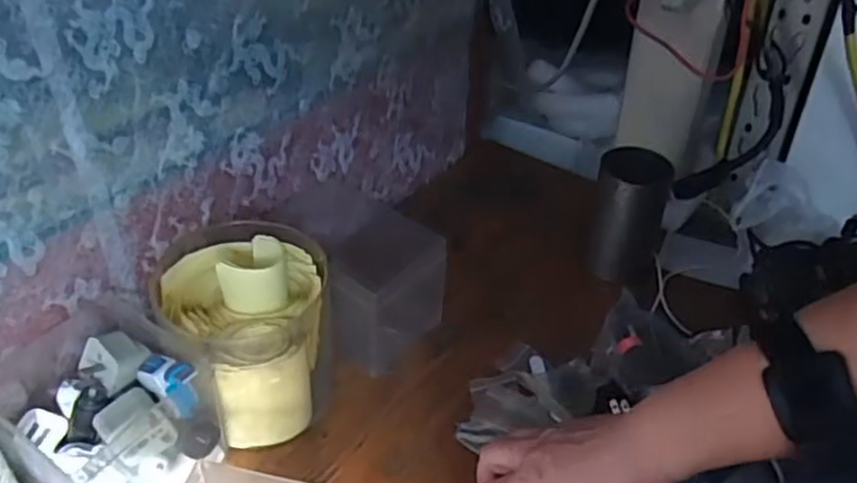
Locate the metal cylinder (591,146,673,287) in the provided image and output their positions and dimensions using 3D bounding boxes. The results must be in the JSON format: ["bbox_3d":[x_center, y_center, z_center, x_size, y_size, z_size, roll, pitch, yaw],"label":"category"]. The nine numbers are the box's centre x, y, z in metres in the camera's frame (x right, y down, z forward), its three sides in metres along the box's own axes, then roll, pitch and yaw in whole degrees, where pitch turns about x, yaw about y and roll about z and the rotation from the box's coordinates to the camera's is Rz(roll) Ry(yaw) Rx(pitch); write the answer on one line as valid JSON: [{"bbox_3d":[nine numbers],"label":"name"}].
[{"bbox_3d":[0.189,-0.022,0.669,0.063,0.117,0.072,12,38,14],"label":"metal cylinder"}]

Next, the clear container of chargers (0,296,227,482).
[{"bbox_3d":[-0.216,0.120,0.476,0.123,0.101,0.119,27,44,30],"label":"clear container of chargers"}]

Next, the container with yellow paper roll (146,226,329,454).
[{"bbox_3d":[-0.134,0.069,0.546,0.120,0.126,0.135,-18,41,-23],"label":"container with yellow paper roll"}]

